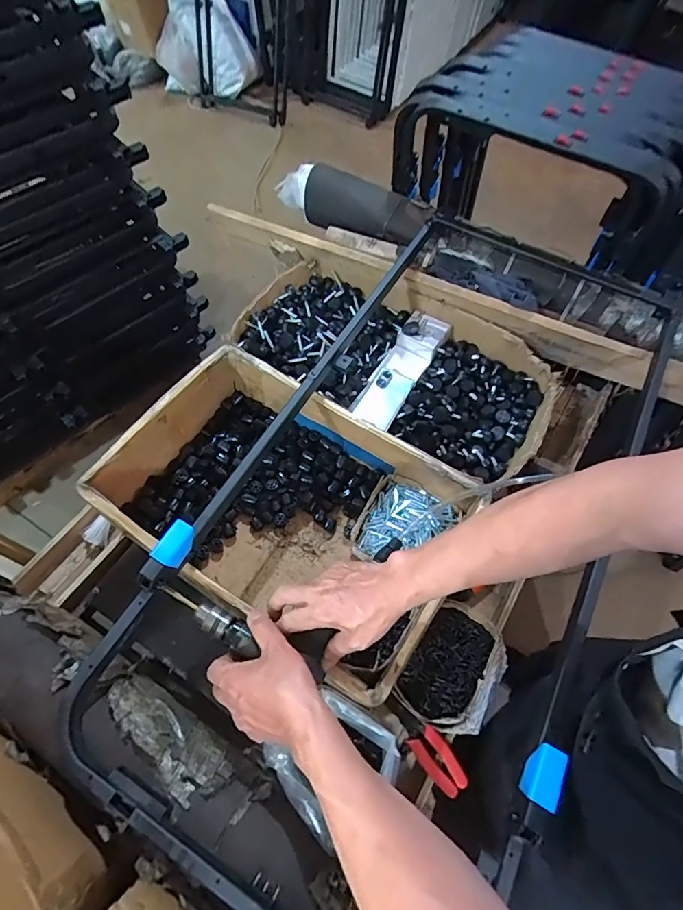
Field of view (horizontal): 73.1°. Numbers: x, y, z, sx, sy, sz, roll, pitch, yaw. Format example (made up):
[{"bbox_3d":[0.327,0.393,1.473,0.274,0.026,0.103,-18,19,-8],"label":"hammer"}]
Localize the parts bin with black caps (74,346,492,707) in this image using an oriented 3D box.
[{"bbox_3d":[-0.087,0.089,0.756,0.519,0.181,0.337,30,65,13],"label":"parts bin with black caps"}]

